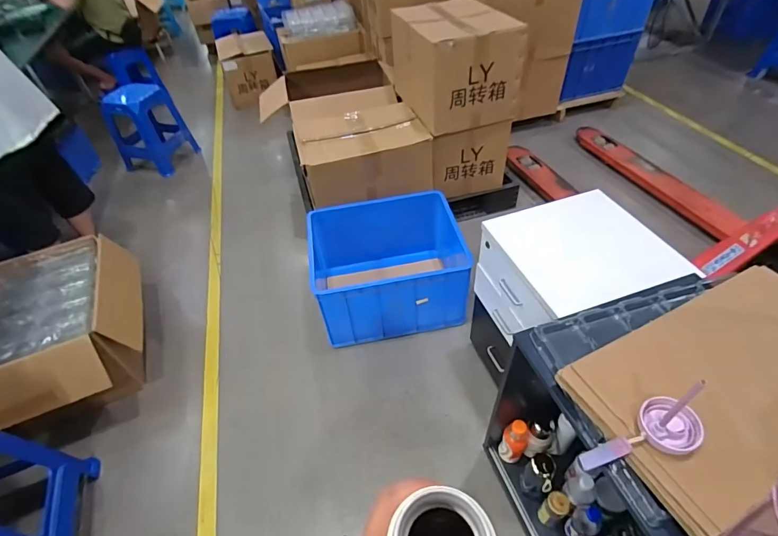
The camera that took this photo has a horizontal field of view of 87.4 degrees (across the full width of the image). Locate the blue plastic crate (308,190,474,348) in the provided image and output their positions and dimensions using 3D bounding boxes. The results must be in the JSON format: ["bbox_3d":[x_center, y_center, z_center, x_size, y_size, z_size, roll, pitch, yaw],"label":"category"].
[{"bbox_3d":[-0.007,-0.009,1.724,0.594,0.333,0.523,-10,46,-4],"label":"blue plastic crate"}]

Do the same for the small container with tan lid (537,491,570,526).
[{"bbox_3d":[0.442,0.648,1.099,0.058,0.119,0.056,-3,46,3],"label":"small container with tan lid"}]

